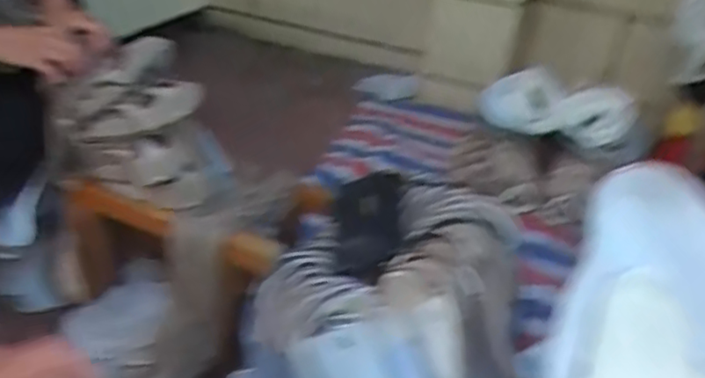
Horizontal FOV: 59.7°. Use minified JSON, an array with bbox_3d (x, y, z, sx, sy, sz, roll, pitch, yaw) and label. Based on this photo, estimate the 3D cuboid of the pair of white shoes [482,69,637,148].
[{"bbox_3d":[0.526,-0.220,1.632,0.362,0.134,0.143,13,29,11],"label":"pair of white shoes"}]

